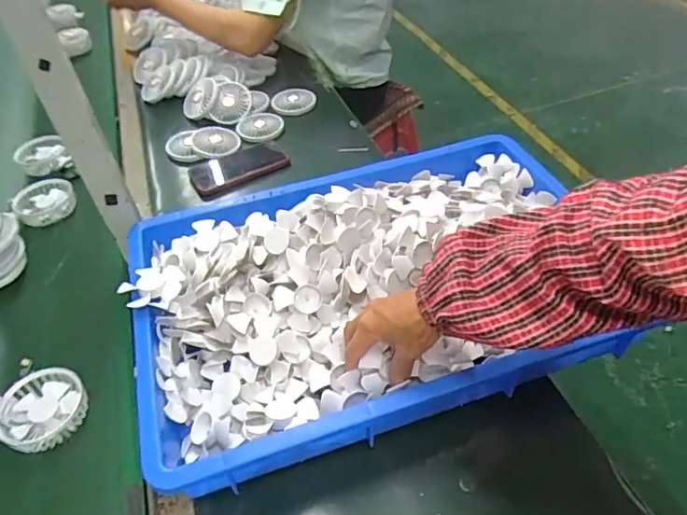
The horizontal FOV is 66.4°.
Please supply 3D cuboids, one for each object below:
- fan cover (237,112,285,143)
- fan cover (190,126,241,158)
[{"bbox_3d":[-0.159,-0.252,1.003,0.086,0.013,0.086,-3,45,4],"label":"fan cover"},{"bbox_3d":[-0.234,-0.216,0.963,0.081,0.015,0.095,-4,45,-1],"label":"fan cover"}]

